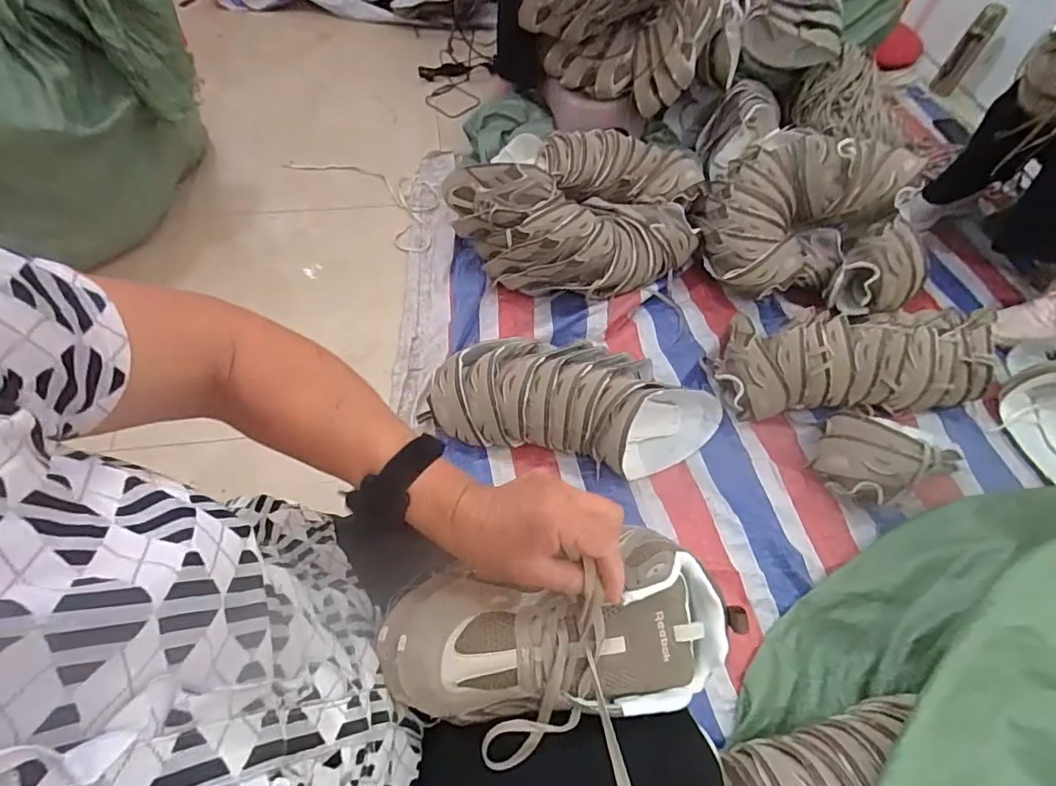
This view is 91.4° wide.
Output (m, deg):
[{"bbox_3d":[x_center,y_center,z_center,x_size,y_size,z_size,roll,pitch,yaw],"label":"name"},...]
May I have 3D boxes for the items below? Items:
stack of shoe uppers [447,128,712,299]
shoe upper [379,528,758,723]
[{"bbox_3d":[0.099,-0.392,1.107,0.522,0.163,0.373,-4,58,-6],"label":"stack of shoe uppers"},{"bbox_3d":[0.026,0.172,0.378,0.254,0.077,0.113,-4,58,-6],"label":"shoe upper"}]

